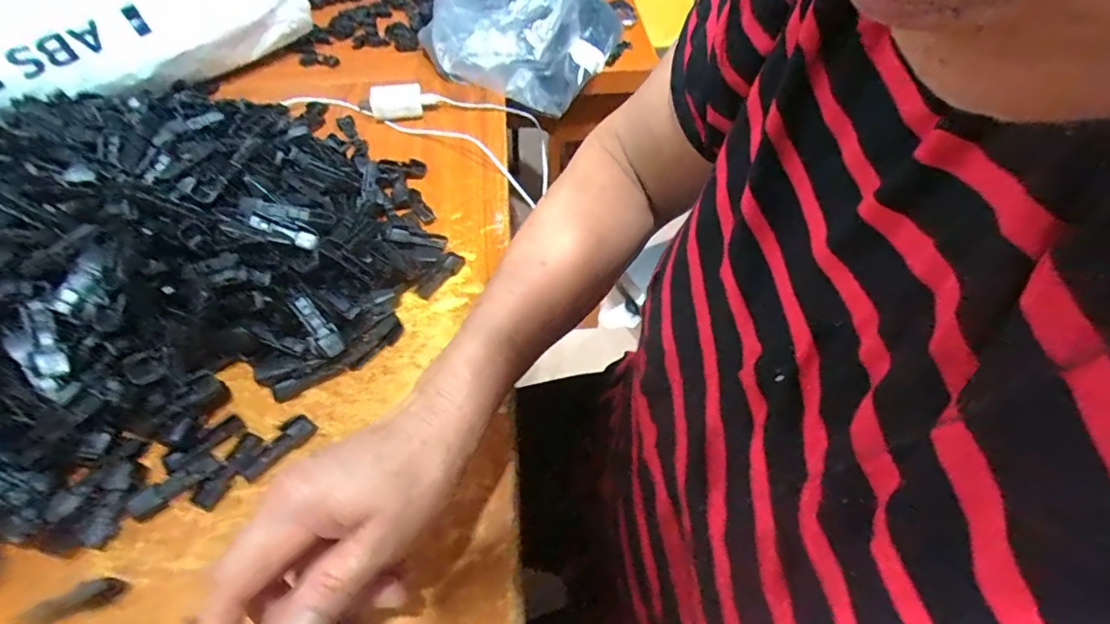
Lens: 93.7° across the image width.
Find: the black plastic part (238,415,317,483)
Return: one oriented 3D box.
[{"bbox_3d":[-0.183,0.090,0.343,0.014,0.007,0.050,35,60,24],"label":"black plastic part"}]

